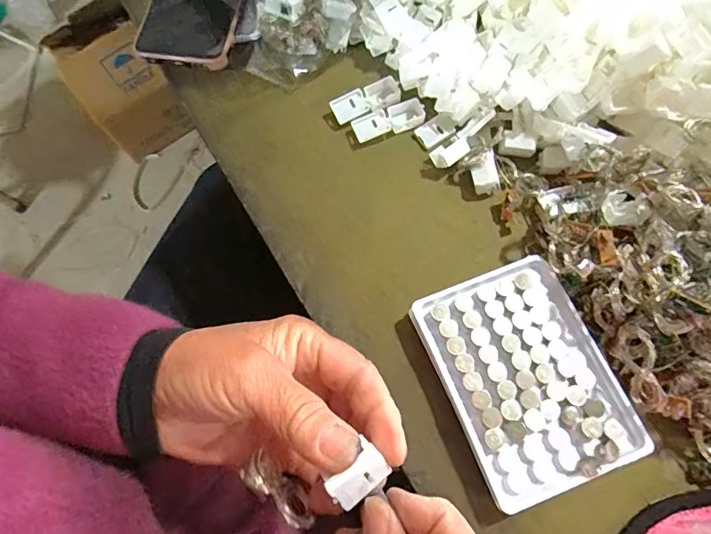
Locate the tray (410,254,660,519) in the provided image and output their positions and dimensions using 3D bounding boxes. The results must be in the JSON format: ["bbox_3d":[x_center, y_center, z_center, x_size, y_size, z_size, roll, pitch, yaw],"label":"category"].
[{"bbox_3d":[0.102,0.065,0.290,0.093,0.021,0.129,-22,71,-5],"label":"tray"}]

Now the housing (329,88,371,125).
[{"bbox_3d":[-0.003,-0.125,0.367,0.029,0.010,0.020,-22,71,-5],"label":"housing"}]

